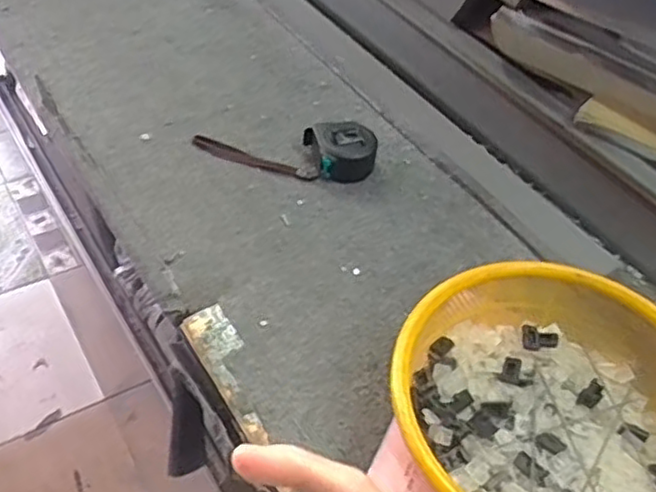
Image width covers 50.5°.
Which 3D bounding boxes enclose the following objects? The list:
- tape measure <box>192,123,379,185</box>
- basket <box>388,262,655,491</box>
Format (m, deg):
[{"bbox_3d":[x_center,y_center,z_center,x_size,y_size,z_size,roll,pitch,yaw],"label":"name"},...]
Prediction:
[{"bbox_3d":[-0.044,-0.102,0.708,0.187,0.045,0.052,6,47,-2],"label":"tape measure"},{"bbox_3d":[0.159,0.127,0.503,0.223,0.086,0.224,4,47,-4],"label":"basket"}]

